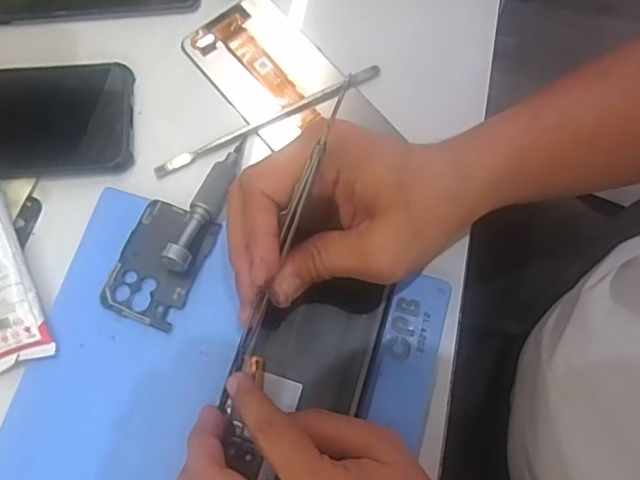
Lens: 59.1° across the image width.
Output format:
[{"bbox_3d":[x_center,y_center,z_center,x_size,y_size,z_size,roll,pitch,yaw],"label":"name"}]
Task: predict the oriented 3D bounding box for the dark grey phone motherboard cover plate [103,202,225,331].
[{"bbox_3d":[-0.094,0.014,0.335,0.046,0.006,0.070,20,73,6],"label":"dark grey phone motherboard cover plate"}]

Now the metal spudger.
[{"bbox_3d":[-0.032,-0.079,0.368,0.161,0.005,0.009,-27,75,-9],"label":"metal spudger"}]

